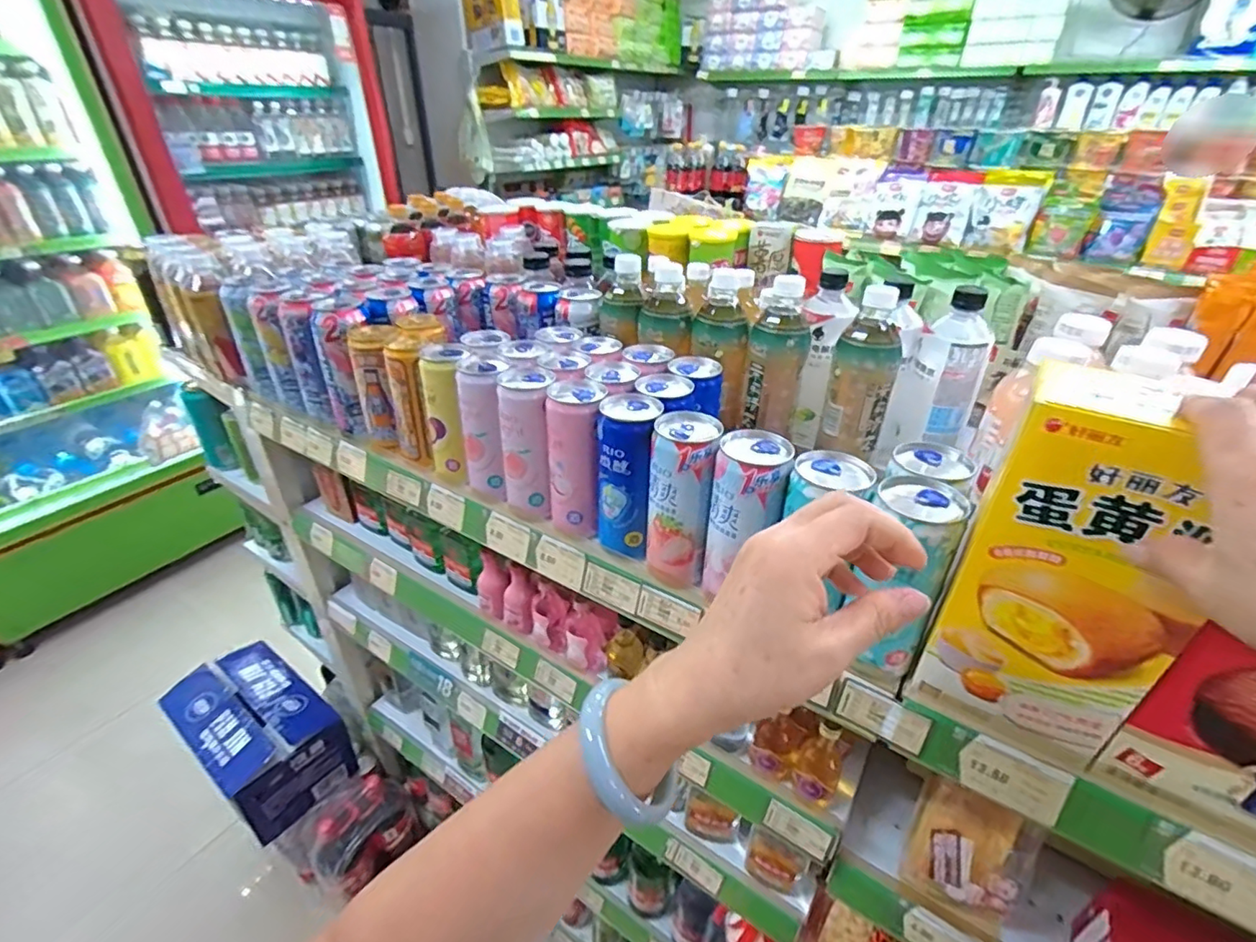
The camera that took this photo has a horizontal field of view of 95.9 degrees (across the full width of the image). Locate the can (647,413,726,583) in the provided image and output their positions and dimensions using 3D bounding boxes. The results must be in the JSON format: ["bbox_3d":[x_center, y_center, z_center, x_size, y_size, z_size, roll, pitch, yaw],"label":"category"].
[{"bbox_3d":[0.044,0.028,0.479,0.049,0.146,0.057,4,33,4],"label":"can"}]

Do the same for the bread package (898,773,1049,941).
[{"bbox_3d":[0.297,0.335,0.499,0.083,0.106,0.040,21,1,24],"label":"bread package"}]

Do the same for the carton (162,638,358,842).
[{"bbox_3d":[-0.820,0.577,1.264,0.394,0.180,0.224,22,38,29],"label":"carton"}]

